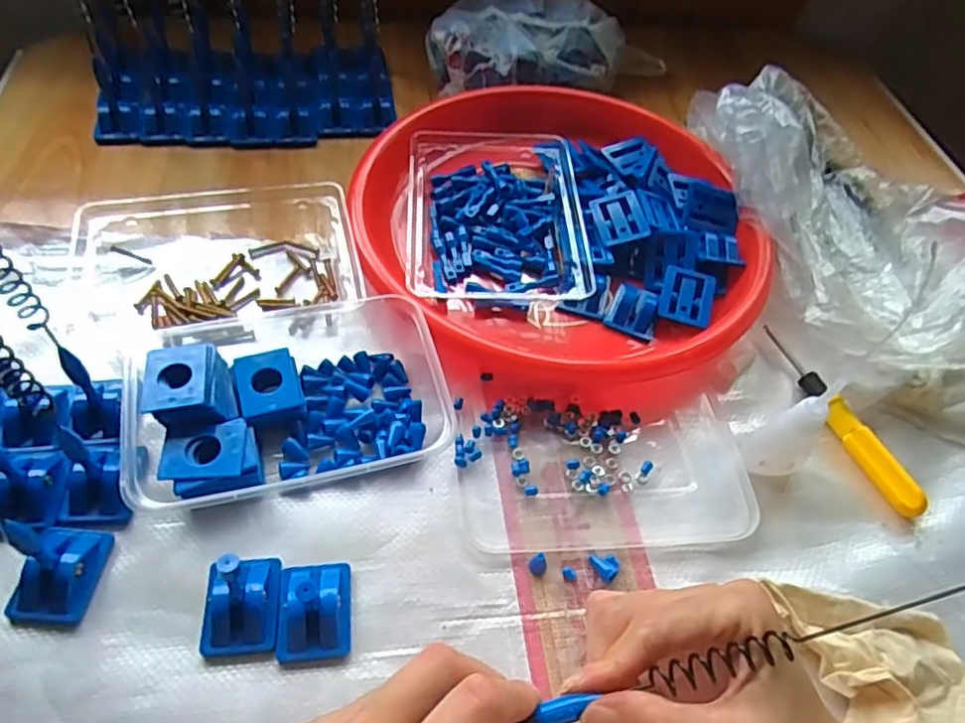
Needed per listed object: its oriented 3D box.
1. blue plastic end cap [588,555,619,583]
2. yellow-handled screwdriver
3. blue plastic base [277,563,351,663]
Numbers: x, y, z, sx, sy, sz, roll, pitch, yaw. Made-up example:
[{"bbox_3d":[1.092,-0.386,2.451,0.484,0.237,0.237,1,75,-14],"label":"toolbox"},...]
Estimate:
[{"bbox_3d":[0.066,0.108,0.347,0.013,0.004,0.017,-24,59,-22],"label":"blue plastic end cap"},{"bbox_3d":[0.223,0.030,0.410,0.015,0.021,0.144,-11,55,-14],"label":"yellow-handled screwdriver"},{"bbox_3d":[-0.081,0.118,0.314,0.033,0.020,0.044,-1,53,-7],"label":"blue plastic base"}]

